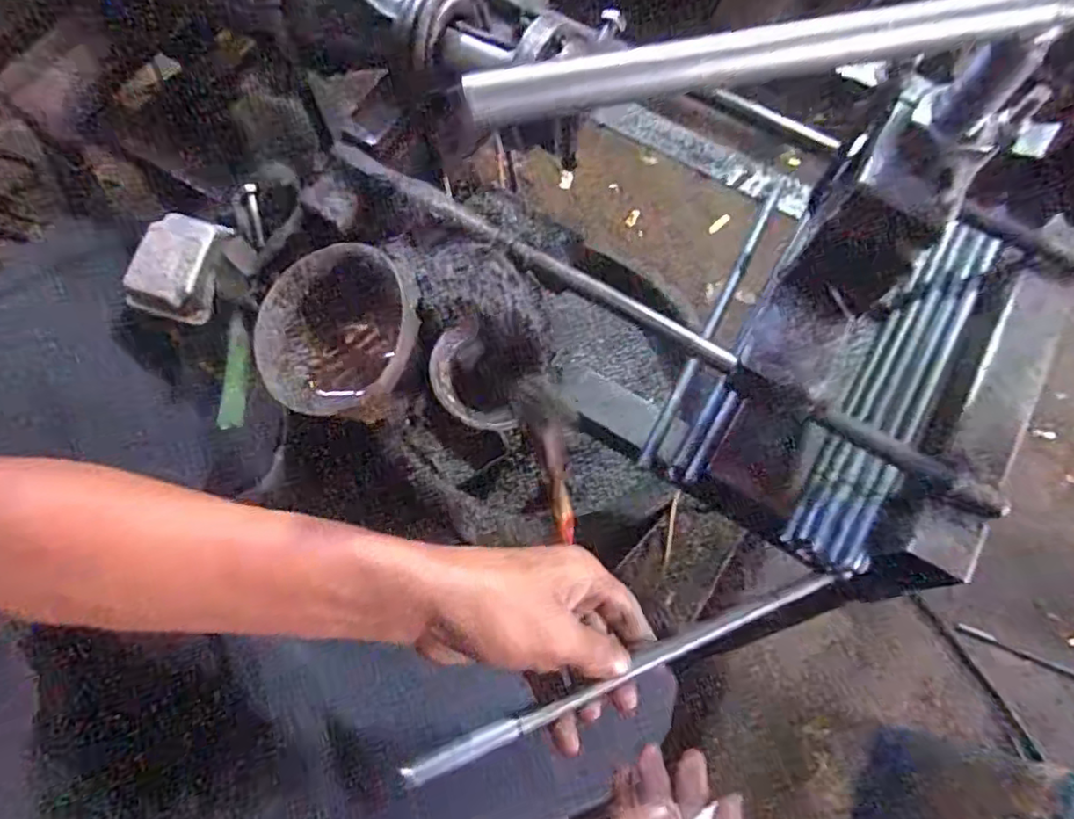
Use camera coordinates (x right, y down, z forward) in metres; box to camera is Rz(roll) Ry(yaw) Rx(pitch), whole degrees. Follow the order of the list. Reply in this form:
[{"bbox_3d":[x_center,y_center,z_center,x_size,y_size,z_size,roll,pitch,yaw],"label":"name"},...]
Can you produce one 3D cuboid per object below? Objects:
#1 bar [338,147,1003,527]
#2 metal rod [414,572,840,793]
[{"bbox_3d":[0.069,-0.068,0.420,0.503,0.023,0.019,31,72,11],"label":"bar"},{"bbox_3d":[0.075,0.138,0.343,0.308,0.012,0.010,-10,68,-30],"label":"metal rod"}]

